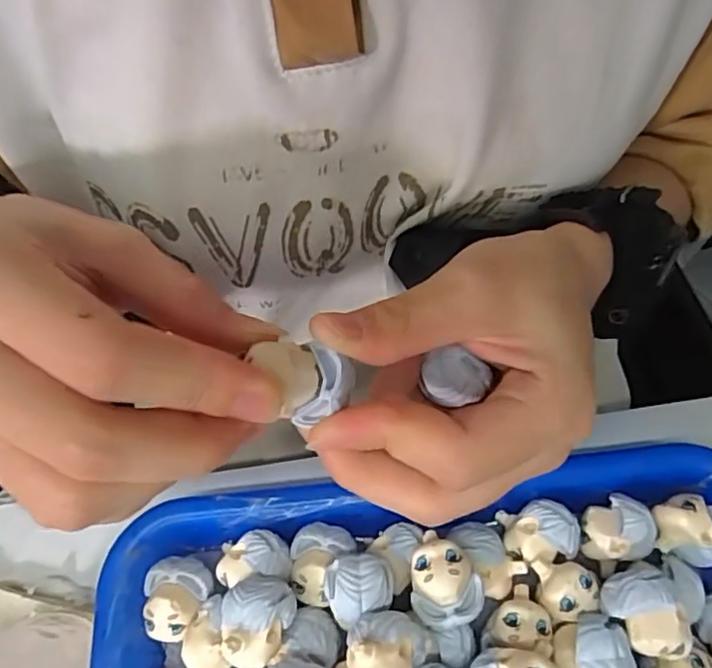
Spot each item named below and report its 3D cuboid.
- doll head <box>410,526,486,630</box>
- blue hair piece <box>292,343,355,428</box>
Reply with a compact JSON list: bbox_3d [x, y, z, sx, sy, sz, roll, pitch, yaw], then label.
[{"bbox_3d":[0.030,0.084,0.204,0.023,0.023,0.028,2,63,5],"label":"doll head"},{"bbox_3d":[-0.008,0.015,0.163,0.016,0.014,0.020,15,65,11],"label":"blue hair piece"}]

